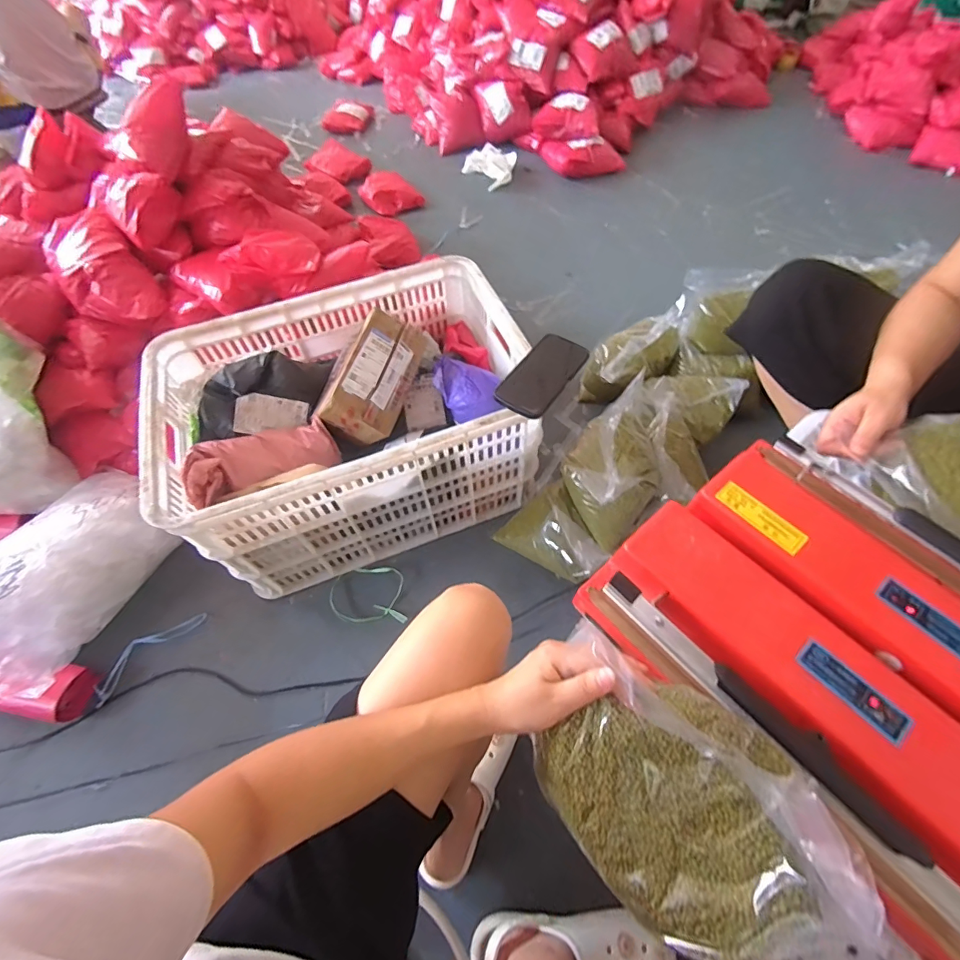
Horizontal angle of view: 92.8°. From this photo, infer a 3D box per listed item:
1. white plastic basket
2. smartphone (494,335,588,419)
[{"bbox_3d":[-0.225,-0.100,0.872,0.585,0.321,0.407,-18,59,-9],"label":"white plastic basket"},{"bbox_3d":[0.095,-0.161,0.693,0.078,0.015,0.160,30,64,19],"label":"smartphone"}]

